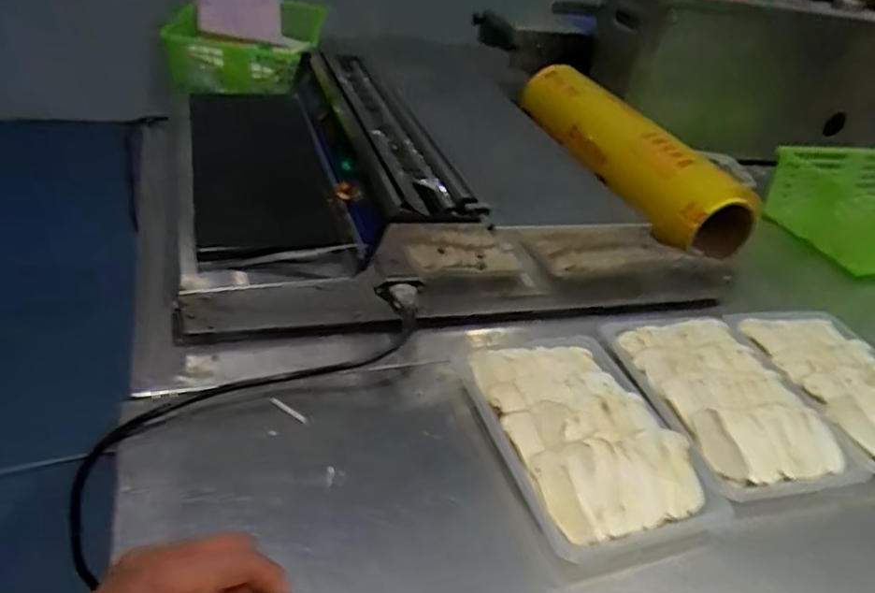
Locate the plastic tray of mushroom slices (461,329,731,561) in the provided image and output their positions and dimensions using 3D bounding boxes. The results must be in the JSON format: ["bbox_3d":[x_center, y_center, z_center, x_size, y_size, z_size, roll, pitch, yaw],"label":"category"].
[{"bbox_3d":[0.115,0.101,0.496,0.144,0.027,0.203,-7,38,-20],"label":"plastic tray of mushroom slices"}]

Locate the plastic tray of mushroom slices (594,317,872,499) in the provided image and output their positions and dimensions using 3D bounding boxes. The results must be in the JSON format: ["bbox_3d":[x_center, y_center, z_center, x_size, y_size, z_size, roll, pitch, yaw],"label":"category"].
[{"bbox_3d":[0.254,0.079,0.553,0.143,0.021,0.215,-6,37,-19],"label":"plastic tray of mushroom slices"}]

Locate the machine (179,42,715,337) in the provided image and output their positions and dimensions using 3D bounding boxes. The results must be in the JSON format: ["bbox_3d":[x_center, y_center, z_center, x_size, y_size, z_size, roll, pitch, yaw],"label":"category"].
[{"bbox_3d":[-0.032,-0.188,0.790,0.549,0.149,0.564,-6,37,-19],"label":"machine"}]

